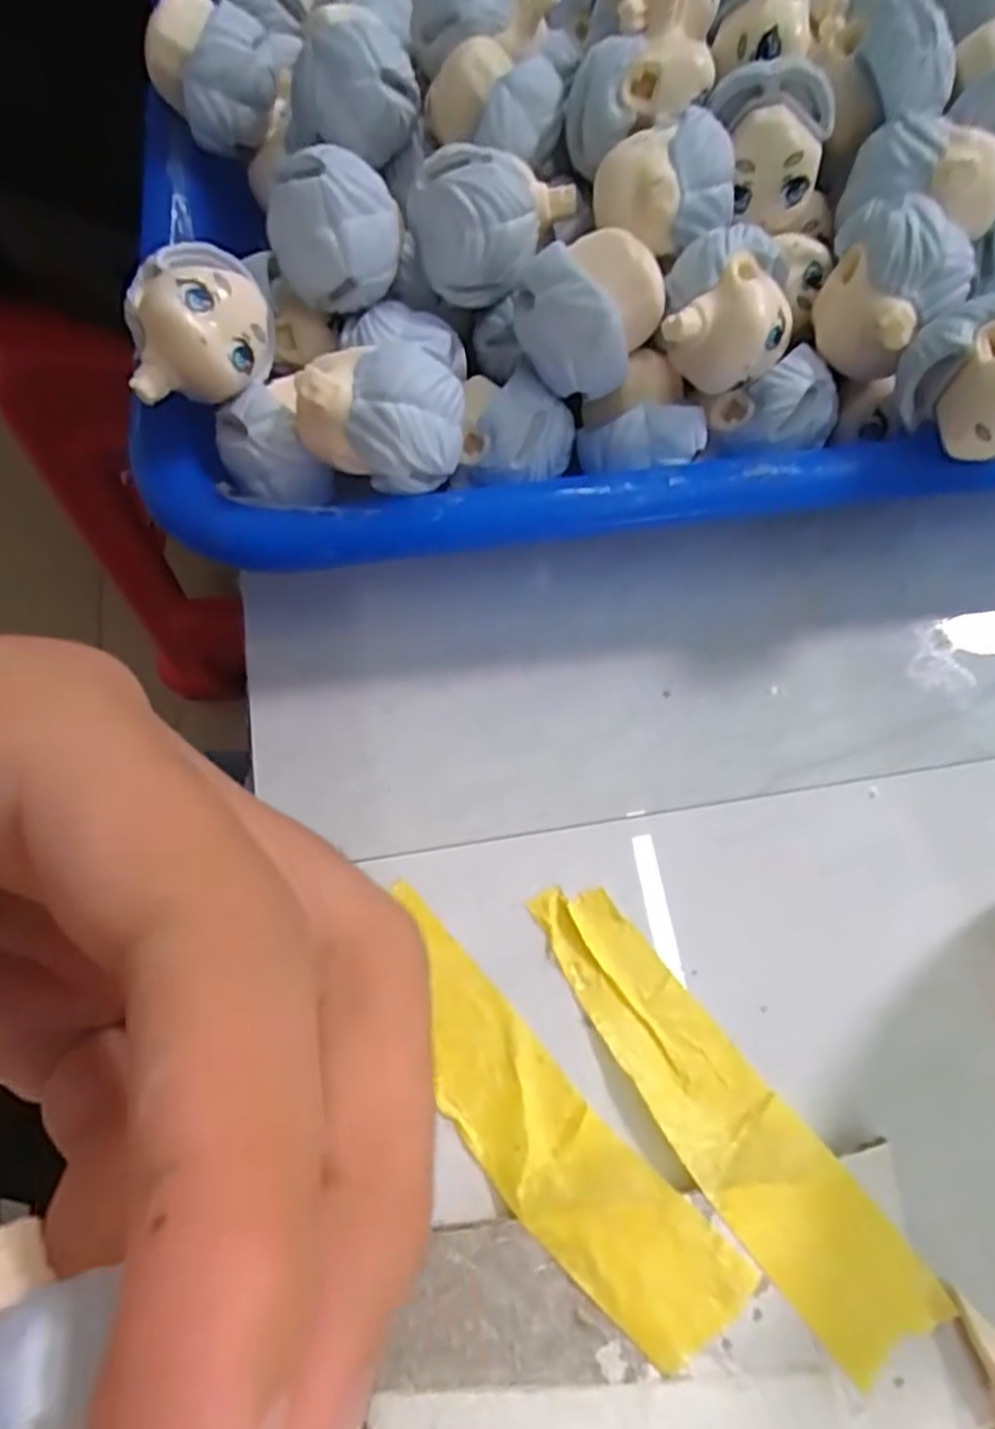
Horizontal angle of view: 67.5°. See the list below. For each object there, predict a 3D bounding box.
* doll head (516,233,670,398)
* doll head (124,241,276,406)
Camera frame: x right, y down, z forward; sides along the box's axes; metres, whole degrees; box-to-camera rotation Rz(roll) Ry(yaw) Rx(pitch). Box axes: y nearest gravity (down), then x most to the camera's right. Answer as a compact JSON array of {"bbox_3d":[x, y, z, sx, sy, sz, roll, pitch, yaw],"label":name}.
[{"bbox_3d":[0.015,-0.067,0.126,0.018,0.020,0.021,39,76,13],"label":"doll head"},{"bbox_3d":[-0.049,-0.062,0.124,0.023,0.023,0.017,-10,71,-2],"label":"doll head"}]

